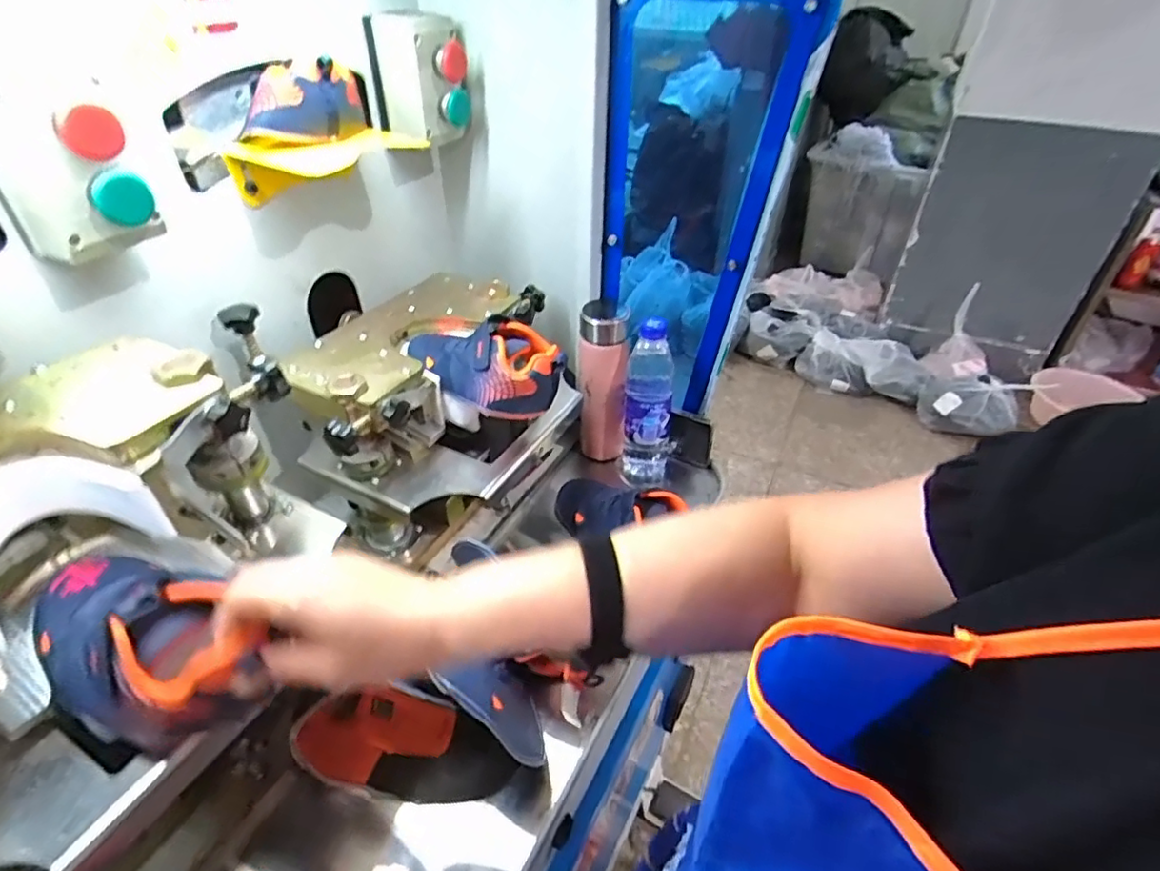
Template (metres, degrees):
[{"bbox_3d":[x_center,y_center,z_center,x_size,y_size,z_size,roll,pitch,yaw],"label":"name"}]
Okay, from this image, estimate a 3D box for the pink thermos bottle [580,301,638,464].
[{"bbox_3d":[0.030,-0.071,0.814,0.064,0.220,0.069,-1,39,-2],"label":"pink thermos bottle"}]

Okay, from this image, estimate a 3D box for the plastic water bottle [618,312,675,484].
[{"bbox_3d":[0.093,-0.044,0.785,0.070,0.231,0.075,8,40,9],"label":"plastic water bottle"}]

